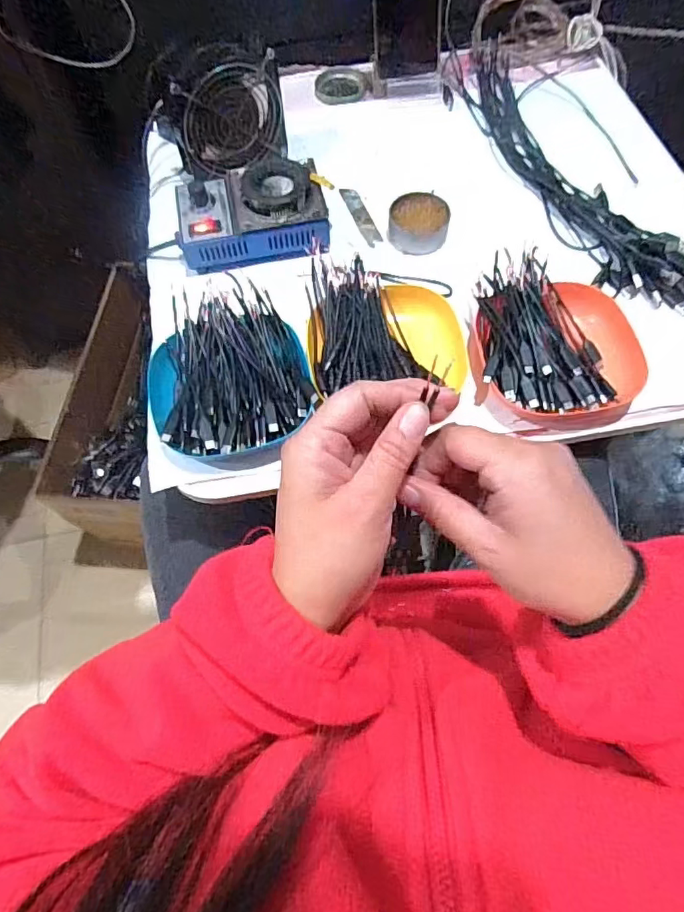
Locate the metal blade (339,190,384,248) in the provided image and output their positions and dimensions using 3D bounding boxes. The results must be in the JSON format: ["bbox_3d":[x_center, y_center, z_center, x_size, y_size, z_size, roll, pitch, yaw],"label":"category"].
[{"bbox_3d":[0.021,-0.264,0.582,0.021,0.004,0.089,-16,68,-11],"label":"metal blade"}]

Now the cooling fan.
[{"bbox_3d":[-0.121,-0.366,0.575,0.117,0.109,0.048,-30,69,-11],"label":"cooling fan"}]

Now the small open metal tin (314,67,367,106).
[{"bbox_3d":[-0.002,-0.479,0.683,0.066,0.009,0.062,-1,66,2],"label":"small open metal tin"}]

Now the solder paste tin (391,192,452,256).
[{"bbox_3d":[0.082,-0.245,0.558,0.061,0.028,0.059,-1,66,2],"label":"solder paste tin"}]

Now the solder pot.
[{"bbox_3d":[-0.093,-0.250,0.547,0.150,0.062,0.100,-11,66,-3],"label":"solder pot"}]

